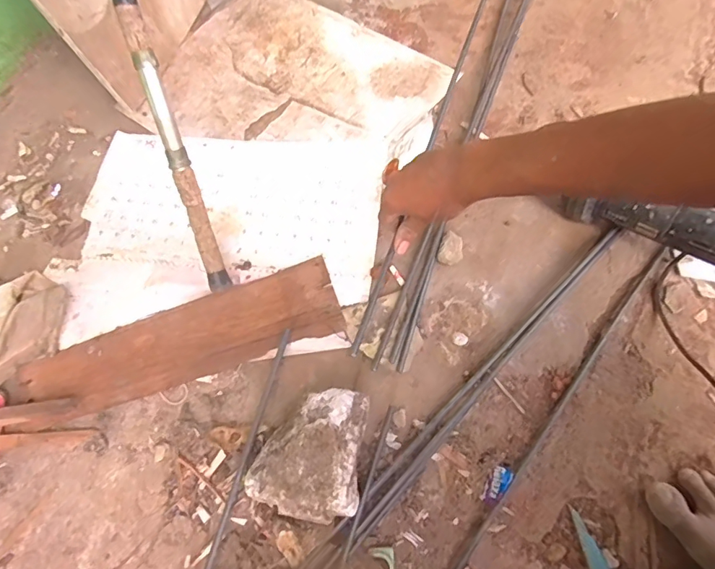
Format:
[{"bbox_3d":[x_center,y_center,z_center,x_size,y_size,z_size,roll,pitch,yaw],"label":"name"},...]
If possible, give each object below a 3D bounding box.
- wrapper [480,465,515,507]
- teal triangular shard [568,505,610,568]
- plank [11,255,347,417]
[{"bbox_3d":[0.149,0.216,0.502,0.021,0.020,0.040,36,73,15],"label":"wrapper"},{"bbox_3d":[0.241,0.276,0.482,0.021,0.004,0.085,-18,68,-5],"label":"teal triangular shard"},{"bbox_3d":[-0.218,0.069,0.582,0.393,0.015,0.106,-18,68,-6],"label":"plank"}]

